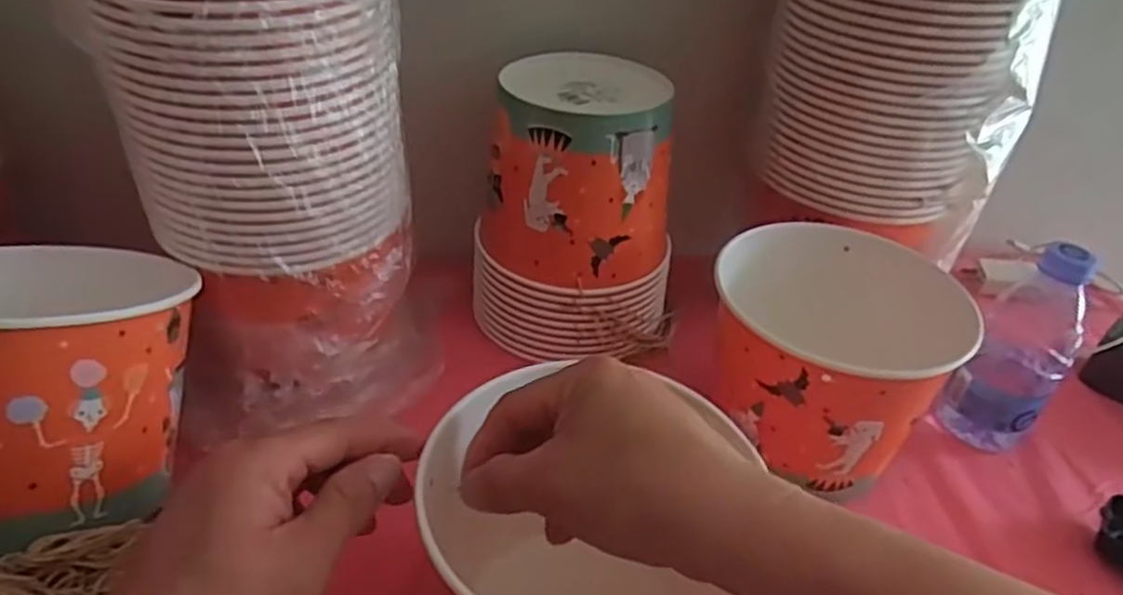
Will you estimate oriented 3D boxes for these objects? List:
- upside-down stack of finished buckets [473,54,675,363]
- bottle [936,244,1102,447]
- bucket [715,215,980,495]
[{"bbox_3d":[0.014,-0.068,0.588,0.159,0.192,0.138,2,38,-2],"label":"upside-down stack of finished buckets"},{"bbox_3d":[0.327,0.037,0.532,0.060,0.161,0.052,29,45,29],"label":"bottle"},{"bbox_3d":[0.180,0.046,0.528,0.155,0.130,0.152,30,45,29],"label":"bucket"}]

